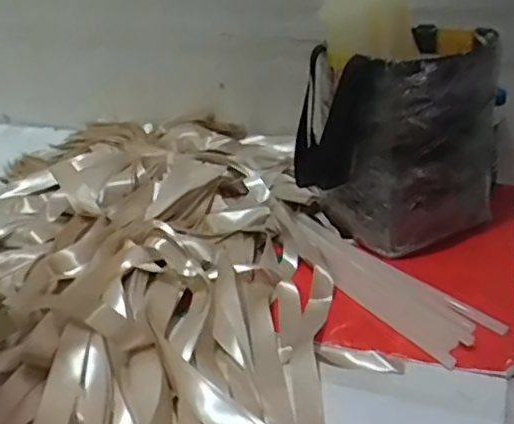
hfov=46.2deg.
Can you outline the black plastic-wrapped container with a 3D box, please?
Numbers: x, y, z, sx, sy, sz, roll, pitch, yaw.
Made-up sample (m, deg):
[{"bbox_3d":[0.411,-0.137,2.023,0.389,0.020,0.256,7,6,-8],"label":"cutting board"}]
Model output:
[{"bbox_3d":[0.183,-0.093,0.765,0.202,0.247,0.202,-23,33,-34],"label":"black plastic-wrapped container"}]

